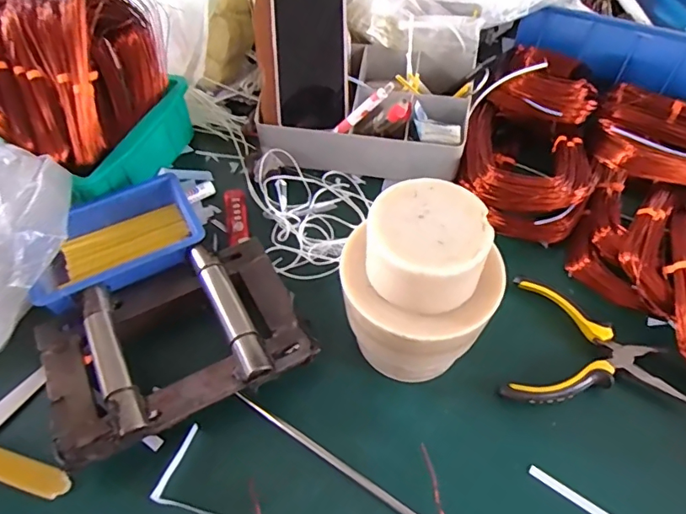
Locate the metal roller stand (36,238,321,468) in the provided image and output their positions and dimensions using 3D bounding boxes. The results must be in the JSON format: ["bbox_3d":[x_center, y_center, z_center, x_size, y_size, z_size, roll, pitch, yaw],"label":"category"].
[{"bbox_3d":[-0.138,0.064,0.399,0.199,0.039,0.146,-24,56,-16],"label":"metal roller stand"}]

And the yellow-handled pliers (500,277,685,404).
[{"bbox_3d":[0.197,0.066,0.415,0.136,0.016,0.114,0,53,2],"label":"yellow-handled pliers"}]

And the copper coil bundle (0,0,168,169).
[{"bbox_3d":[-0.282,-0.196,0.496,0.142,0.135,0.172,16,56,9],"label":"copper coil bundle"}]

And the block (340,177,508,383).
[{"bbox_3d":[0.055,0.030,0.363,0.110,0.152,0.095,2,53,3],"label":"block"}]

